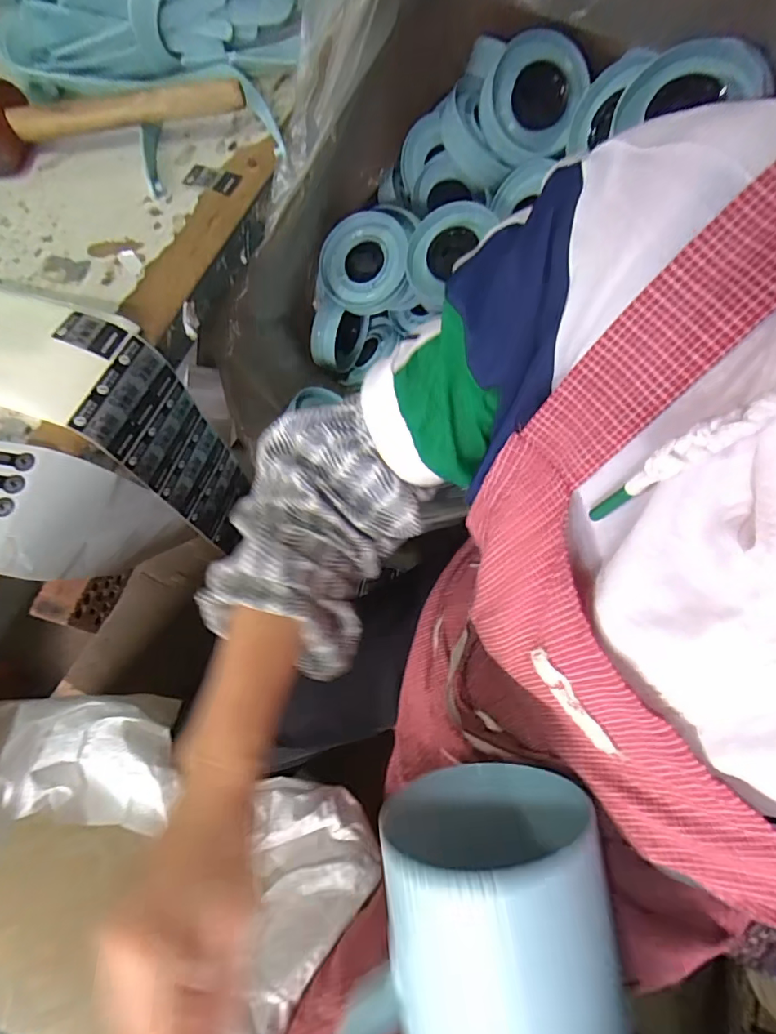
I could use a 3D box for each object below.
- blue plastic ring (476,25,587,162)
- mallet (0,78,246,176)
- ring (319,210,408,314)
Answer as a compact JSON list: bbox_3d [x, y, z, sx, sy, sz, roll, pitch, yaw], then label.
[{"bbox_3d":[0.179,-0.521,0.614,0.125,0.123,0.033,-8,23,19],"label":"blue plastic ring"},{"bbox_3d":[-0.291,-0.424,0.519,0.279,0.049,0.096,-7,66,-3],"label":"mallet"},{"bbox_3d":[-0.033,-0.370,0.721,0.117,0.033,0.139,46,104,2],"label":"ring"}]

